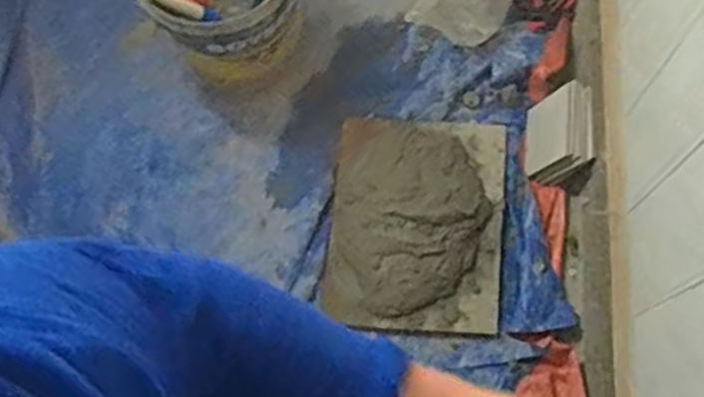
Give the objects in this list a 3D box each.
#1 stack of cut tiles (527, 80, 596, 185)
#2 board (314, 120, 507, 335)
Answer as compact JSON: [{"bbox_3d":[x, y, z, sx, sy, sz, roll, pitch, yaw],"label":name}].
[{"bbox_3d":[0.406,-0.127,1.469,0.049,0.173,0.173,10,69,-26],"label":"stack of cut tiles"},{"bbox_3d":[0.128,0.037,1.476,0.337,0.058,0.424,5,72,3],"label":"board"}]

